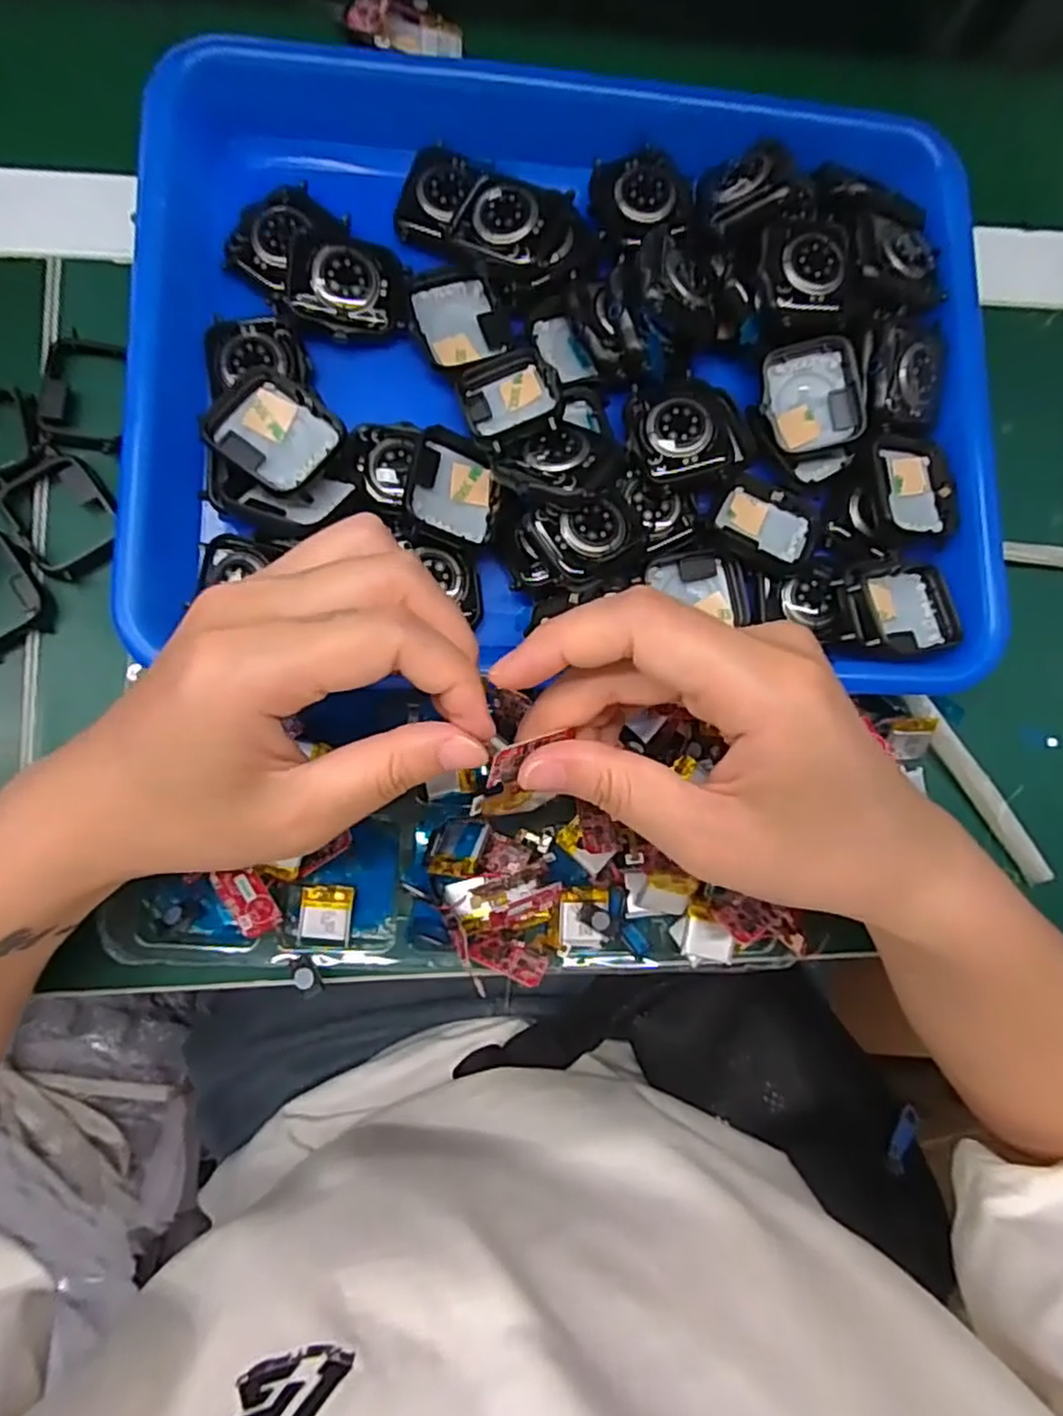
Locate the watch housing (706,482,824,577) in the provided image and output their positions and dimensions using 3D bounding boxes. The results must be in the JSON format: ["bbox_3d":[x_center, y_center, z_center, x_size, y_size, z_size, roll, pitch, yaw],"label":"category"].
[{"bbox_3d":[0.095,-0.074,0.280,0.041,0.006,0.034,27,81,-1],"label":"watch housing"}]

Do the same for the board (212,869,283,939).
[{"bbox_3d":[-0.103,0.070,0.257,0.014,0.004,0.026,-29,100,-20],"label":"board"}]

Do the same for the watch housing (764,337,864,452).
[{"bbox_3d":[0.112,-0.125,0.282,0.038,0.008,0.041,-10,96,6],"label":"watch housing"}]

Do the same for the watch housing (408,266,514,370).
[{"bbox_3d":[-0.030,-0.156,0.280,0.034,0.010,0.035,-20,85,-8],"label":"watch housing"}]

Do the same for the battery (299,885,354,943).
[{"bbox_3d":[-0.077,0.077,0.266,0.018,0.005,0.020,5,82,-5],"label":"battery"}]

